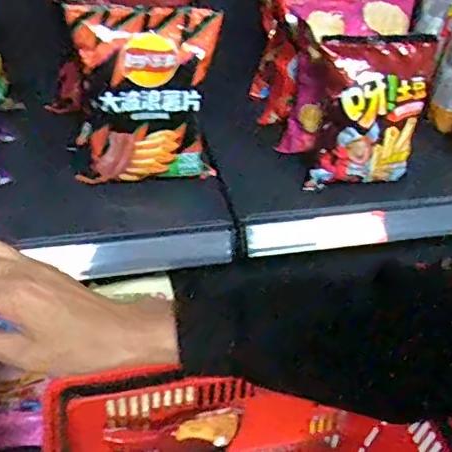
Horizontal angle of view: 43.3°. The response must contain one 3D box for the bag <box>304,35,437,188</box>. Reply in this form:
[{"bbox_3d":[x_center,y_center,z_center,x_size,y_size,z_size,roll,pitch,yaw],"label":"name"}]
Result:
[{"bbox_3d":[0.181,-0.142,0.702,0.155,0.160,0.079,-7,42,-15],"label":"bag"}]

